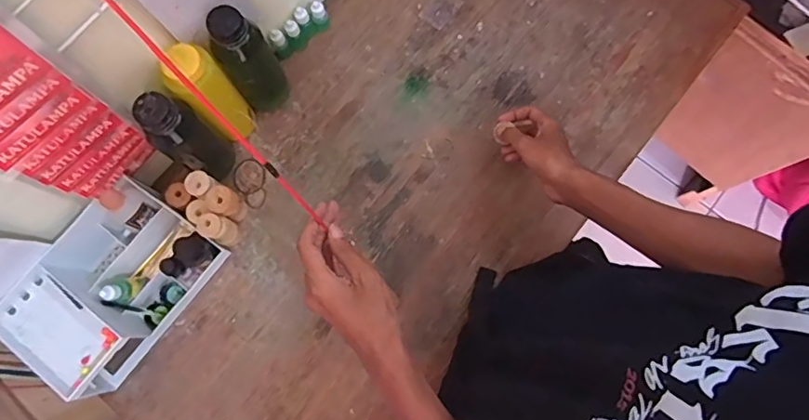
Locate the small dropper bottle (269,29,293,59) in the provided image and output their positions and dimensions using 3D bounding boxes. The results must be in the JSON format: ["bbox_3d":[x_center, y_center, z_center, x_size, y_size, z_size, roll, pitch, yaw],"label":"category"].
[{"bbox_3d":[-0.174,-0.235,0.770,0.022,0.059,0.019,-25,79,-4],"label":"small dropper bottle"}]

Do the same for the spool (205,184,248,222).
[{"bbox_3d":[-0.233,-0.008,0.712,0.039,0.069,0.034,37,81,8],"label":"spool"}]

